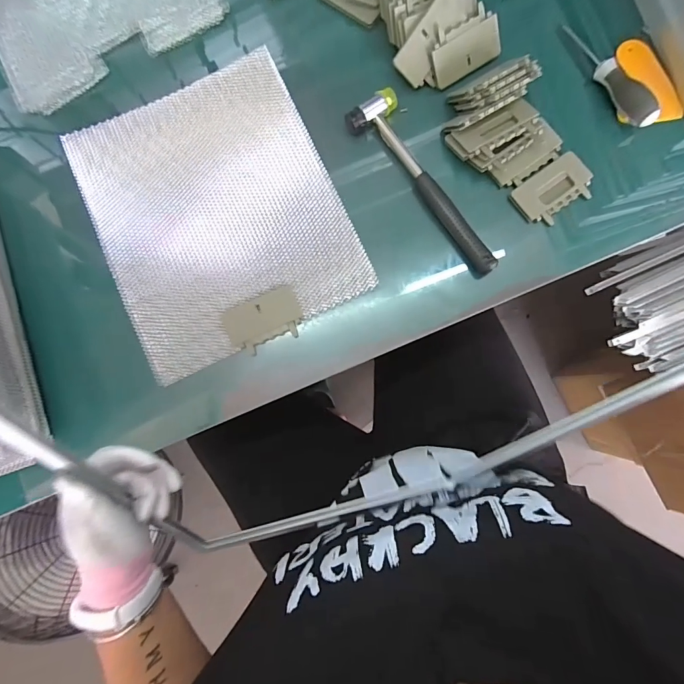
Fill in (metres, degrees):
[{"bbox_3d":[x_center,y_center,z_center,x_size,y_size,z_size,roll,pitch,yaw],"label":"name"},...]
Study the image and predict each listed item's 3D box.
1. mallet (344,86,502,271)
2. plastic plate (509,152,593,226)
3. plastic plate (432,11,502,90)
[{"bbox_3d":[0.095,-0.178,0.442,0.057,0.032,0.240,-34,83,0],"label":"mallet"},{"bbox_3d":[0.239,-0.171,0.433,0.086,0.007,0.056,-35,83,-1],"label":"plastic plate"},{"bbox_3d":[0.146,-0.336,0.444,0.086,0.043,0.007,-33,42,-2],"label":"plastic plate"}]

